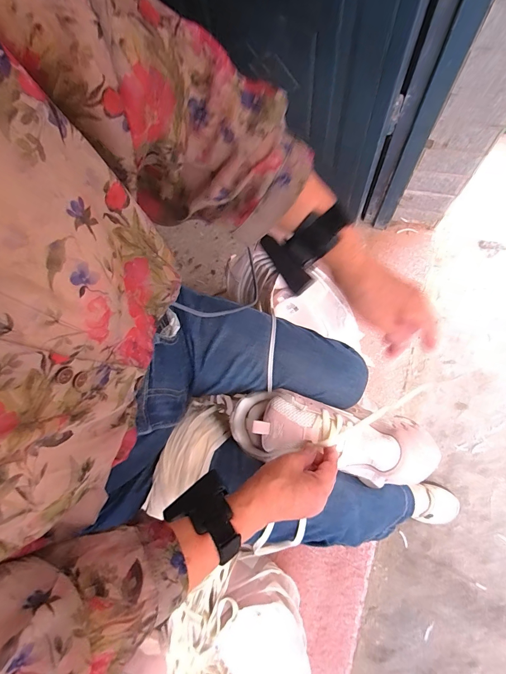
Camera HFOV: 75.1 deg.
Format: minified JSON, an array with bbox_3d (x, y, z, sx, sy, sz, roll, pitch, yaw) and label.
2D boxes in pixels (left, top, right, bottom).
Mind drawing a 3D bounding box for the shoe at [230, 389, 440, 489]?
[{"bbox_3d":[0.111,0.135,0.435,0.278,0.083,0.088,11,72,6],"label":"shoe"}]

